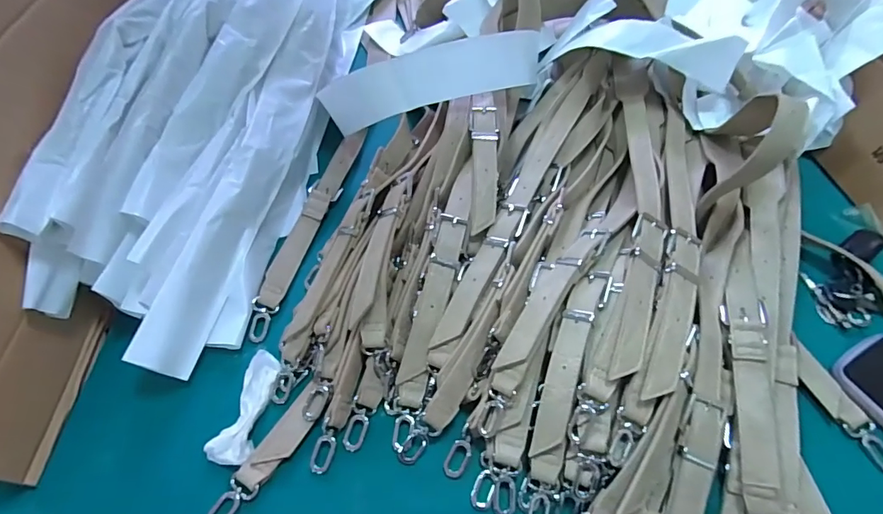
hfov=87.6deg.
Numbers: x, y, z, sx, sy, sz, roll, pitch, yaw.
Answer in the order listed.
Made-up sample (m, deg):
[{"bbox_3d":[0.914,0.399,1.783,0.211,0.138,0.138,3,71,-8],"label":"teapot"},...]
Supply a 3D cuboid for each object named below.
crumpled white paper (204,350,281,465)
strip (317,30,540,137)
[{"bbox_3d":[-0.165,0.127,0.395,0.035,0.007,0.094,11,55,9],"label":"crumpled white paper"},{"bbox_3d":[-0.007,-0.210,0.526,0.265,0.059,0.077,-11,54,-6],"label":"strip"}]

